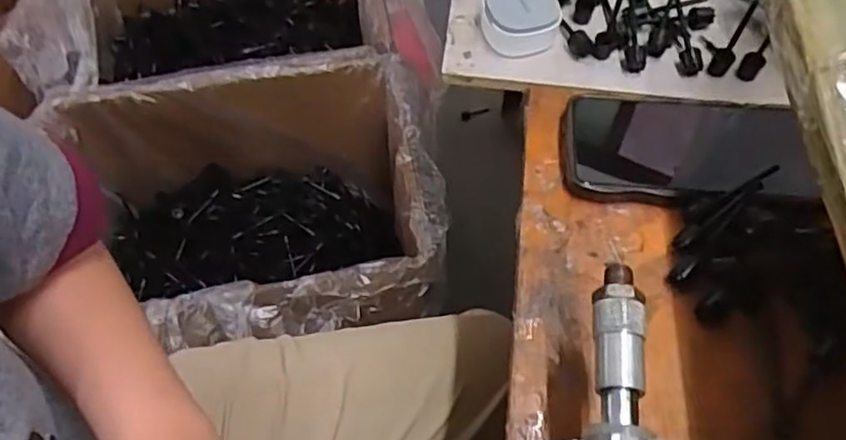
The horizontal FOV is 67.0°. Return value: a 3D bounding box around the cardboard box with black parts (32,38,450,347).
[{"bbox_3d":[-0.199,0.016,0.841,0.412,0.263,0.350,-8,60,-5],"label":"cardboard box with black parts"}]

